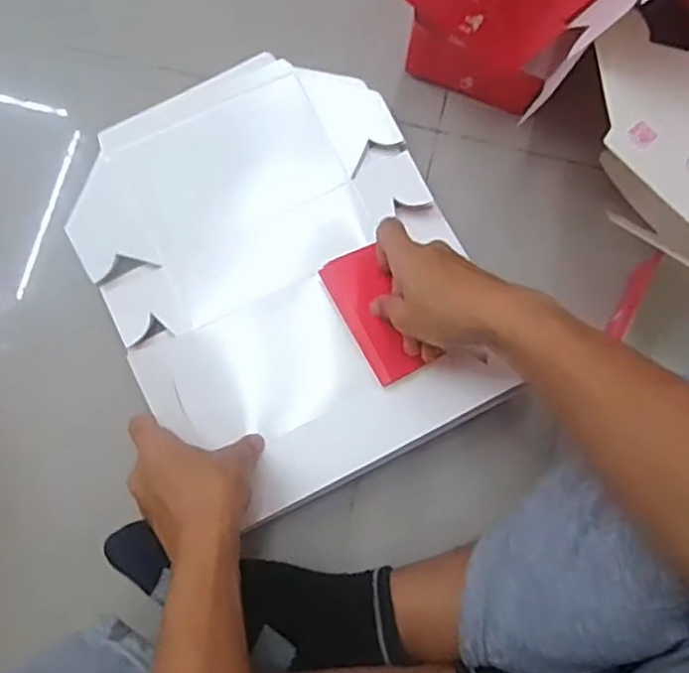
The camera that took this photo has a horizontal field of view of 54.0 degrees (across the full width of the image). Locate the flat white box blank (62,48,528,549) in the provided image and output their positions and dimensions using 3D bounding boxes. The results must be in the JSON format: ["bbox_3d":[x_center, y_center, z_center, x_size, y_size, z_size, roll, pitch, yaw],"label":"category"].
[{"bbox_3d":[-0.055,-0.061,0.556,0.276,0.031,0.357,-27,76,-4],"label":"flat white box blank"}]

